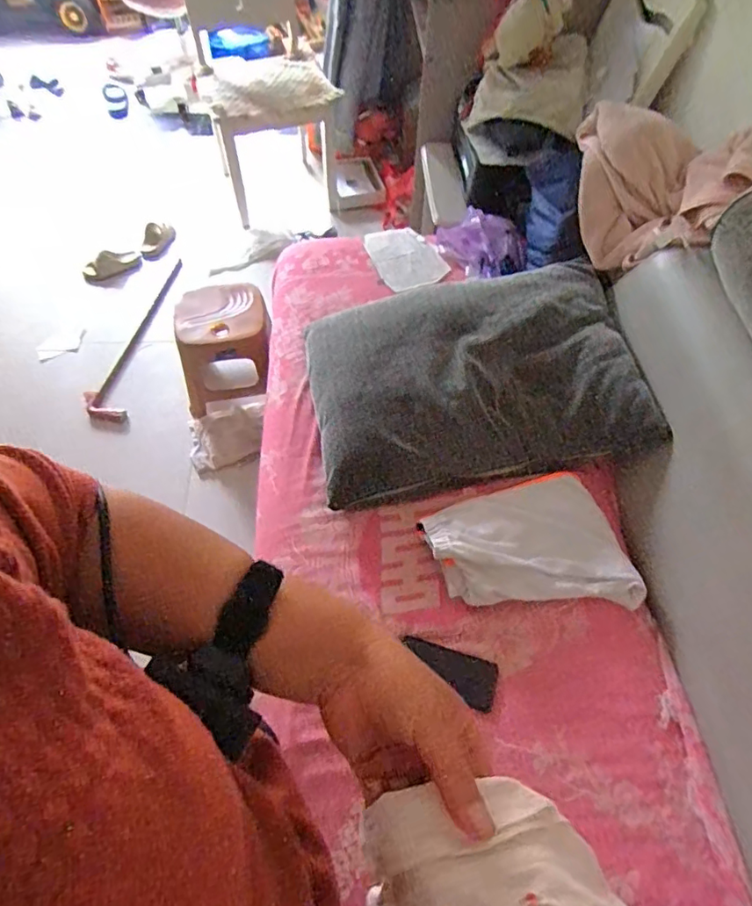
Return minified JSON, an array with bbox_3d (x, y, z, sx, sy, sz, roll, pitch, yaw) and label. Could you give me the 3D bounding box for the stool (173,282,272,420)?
[{"bbox_3d":[-0.417,-0.286,1.519,0.260,0.248,0.228,-9,58,-7],"label":"stool"}]

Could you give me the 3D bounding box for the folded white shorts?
[{"bbox_3d":[0.262,0.179,0.935,0.298,0.065,0.250,-18,60,-12],"label":"folded white shorts"}]

